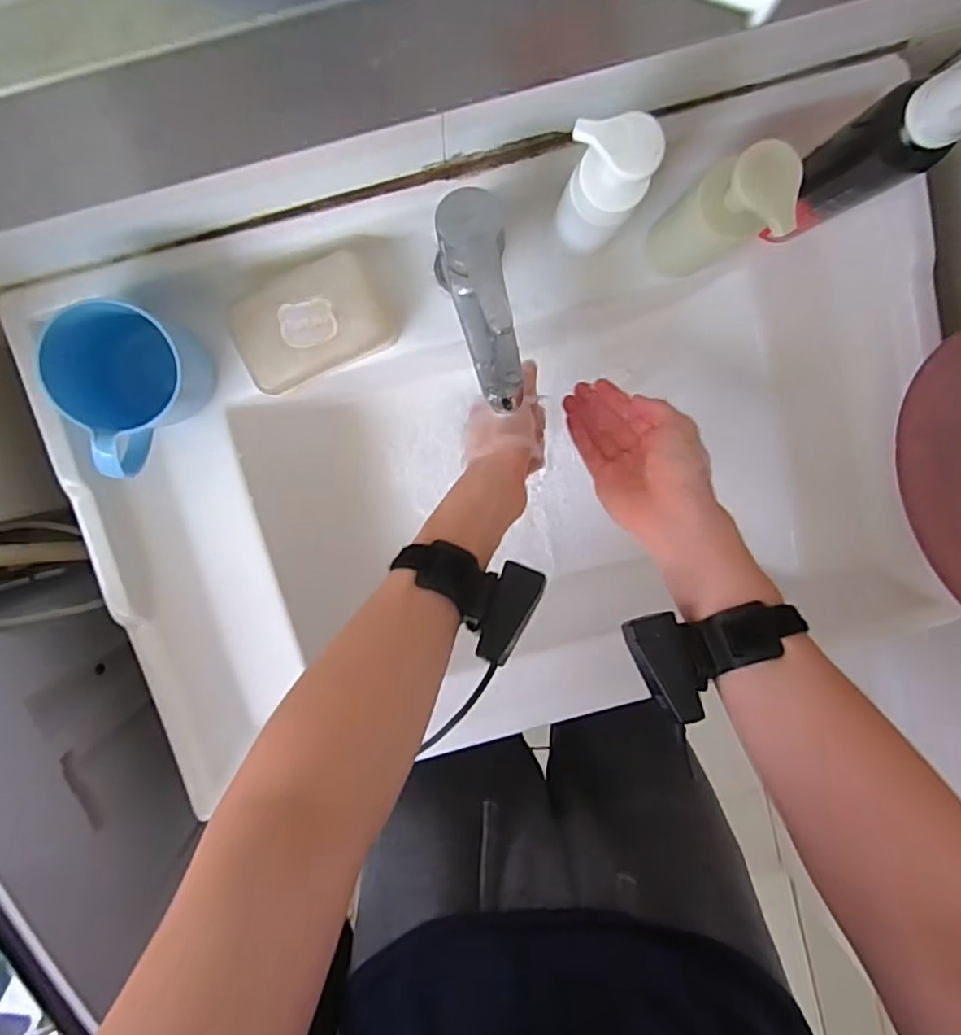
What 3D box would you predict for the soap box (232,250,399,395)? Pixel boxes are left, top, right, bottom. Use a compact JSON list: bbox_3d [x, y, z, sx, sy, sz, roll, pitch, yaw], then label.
[{"bbox_3d":[-0.135,-0.155,0.498,0.122,0.034,0.079,-26,99,2],"label":"soap box"}]

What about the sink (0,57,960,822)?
[{"bbox_3d":[0.031,-0.054,0.591,0.704,0.182,0.463,-13,99,0],"label":"sink"}]

